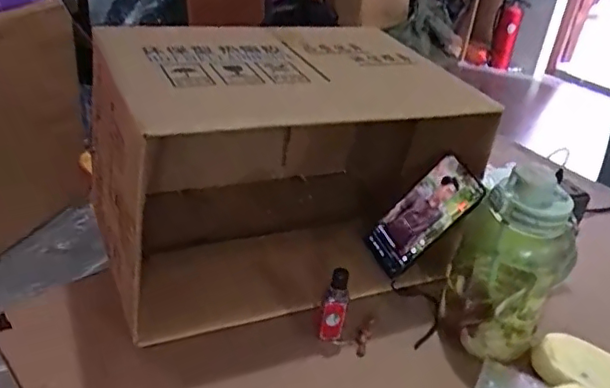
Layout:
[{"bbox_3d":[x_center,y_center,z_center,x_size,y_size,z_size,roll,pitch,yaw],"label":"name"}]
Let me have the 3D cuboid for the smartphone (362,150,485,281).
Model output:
[{"bbox_3d":[0.143,0.029,0.723,0.008,0.158,0.070,17,34,-50],"label":"smartphone"}]

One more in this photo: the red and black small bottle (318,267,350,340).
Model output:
[{"bbox_3d":[0.032,0.117,0.632,0.025,0.090,0.019,12,31,8],"label":"red and black small bottle"}]

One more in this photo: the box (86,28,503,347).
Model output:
[{"bbox_3d":[-0.040,-0.047,0.730,0.406,0.261,0.304,-6,33,-20],"label":"box"}]

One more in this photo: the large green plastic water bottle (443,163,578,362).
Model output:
[{"bbox_3d":[0.218,0.068,0.622,0.109,0.201,0.086,18,32,18],"label":"large green plastic water bottle"}]

